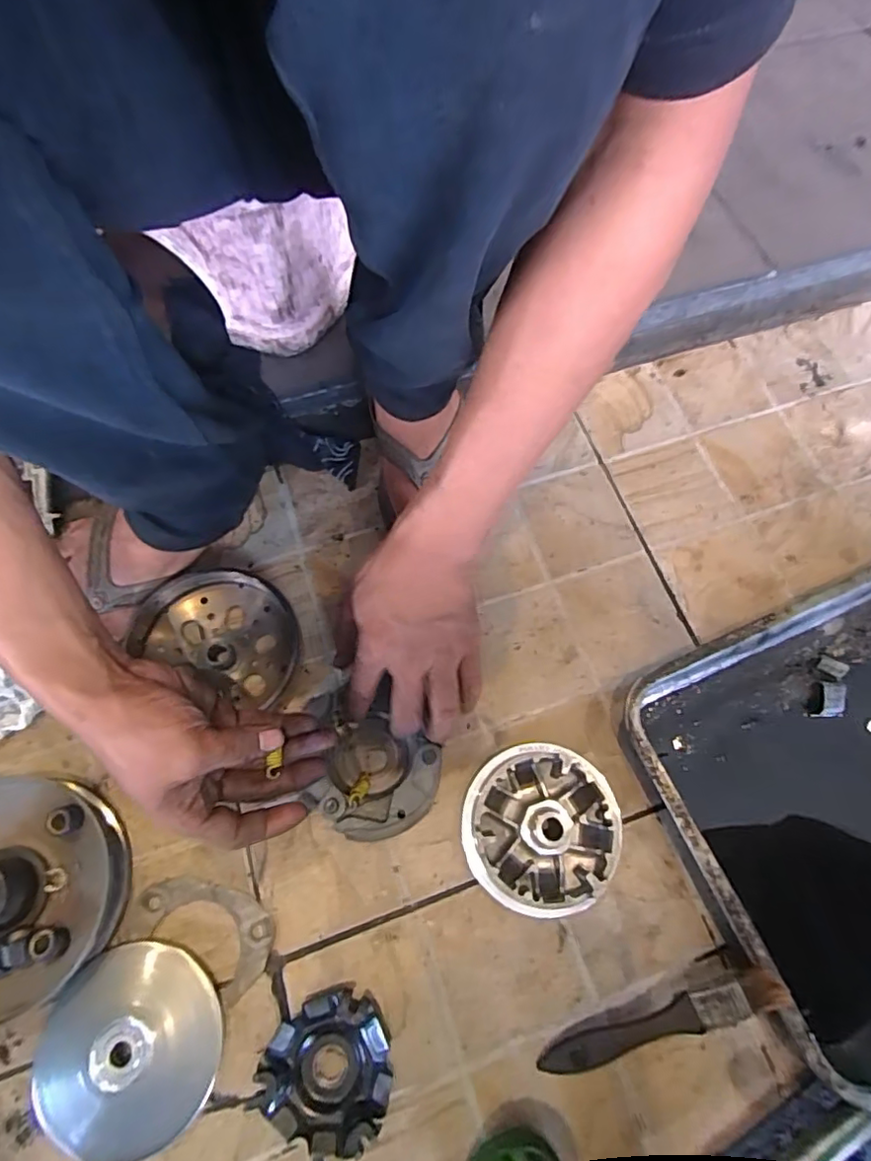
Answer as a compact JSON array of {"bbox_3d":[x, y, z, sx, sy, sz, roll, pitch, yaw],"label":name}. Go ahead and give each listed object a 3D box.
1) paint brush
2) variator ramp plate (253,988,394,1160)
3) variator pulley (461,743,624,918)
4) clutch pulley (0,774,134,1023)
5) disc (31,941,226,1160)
[{"bbox_3d":[0.147,0.292,0.382,0.164,0.016,0.026,-23,71,6],"label":"paint brush"},{"bbox_3d":[-0.071,0.323,0.381,0.082,0.021,0.083,1,69,-2],"label":"variator ramp plate"},{"bbox_3d":[0.080,0.182,0.433,0.113,0.036,0.112,4,69,-1],"label":"variator pulley"},{"bbox_3d":[-0.301,0.211,0.388,0.155,0.072,0.147,-2,69,-3],"label":"clutch pulley"},{"bbox_3d":[-0.201,0.307,0.381,0.115,0.025,0.108,1,69,-2],"label":"disc"}]

